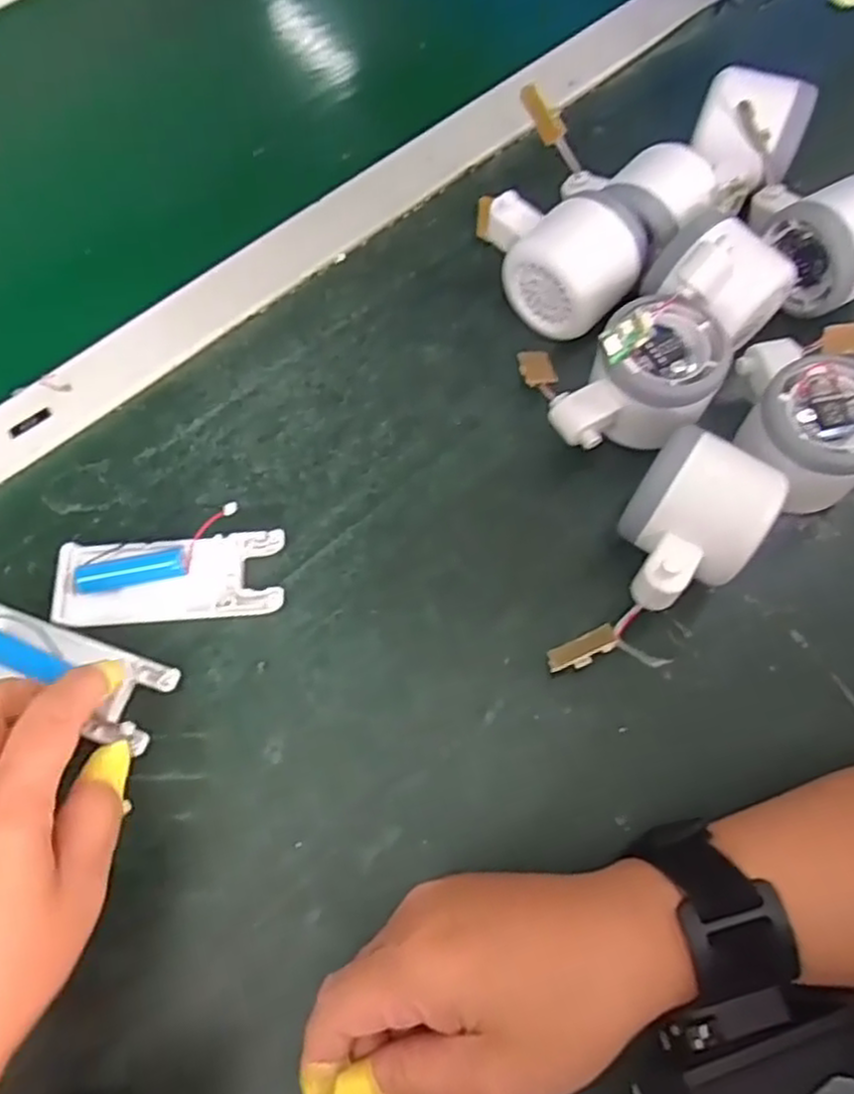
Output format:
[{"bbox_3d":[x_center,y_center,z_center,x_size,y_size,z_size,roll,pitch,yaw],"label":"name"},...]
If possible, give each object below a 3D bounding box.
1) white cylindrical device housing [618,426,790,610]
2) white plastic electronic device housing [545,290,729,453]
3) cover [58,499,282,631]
[{"bbox_3d":[0.116,-0.005,0.328,0.055,0.052,0.077,31,72,12],"label":"white cylindrical device housing"},{"bbox_3d":[0.105,-0.077,0.354,0.056,0.060,0.082,40,75,15],"label":"white plastic electronic device housing"},{"bbox_3d":[-0.122,0.012,0.350,0.105,0.015,0.048,-4,68,0],"label":"cover"}]

